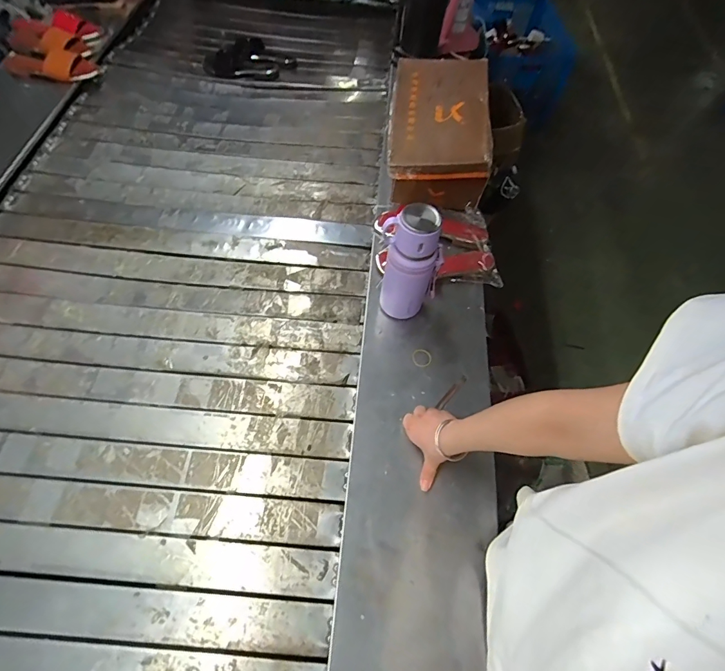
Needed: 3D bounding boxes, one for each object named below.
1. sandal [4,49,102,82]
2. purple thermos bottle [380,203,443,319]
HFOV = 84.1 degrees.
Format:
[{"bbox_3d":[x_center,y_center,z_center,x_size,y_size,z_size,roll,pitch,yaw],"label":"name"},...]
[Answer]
[{"bbox_3d":[-0.861,-0.740,1.100,0.217,0.050,0.090,10,61,1],"label":"sandal"},{"bbox_3d":[0.079,-0.117,0.677,0.091,0.214,0.074,29,63,11],"label":"purple thermos bottle"}]

